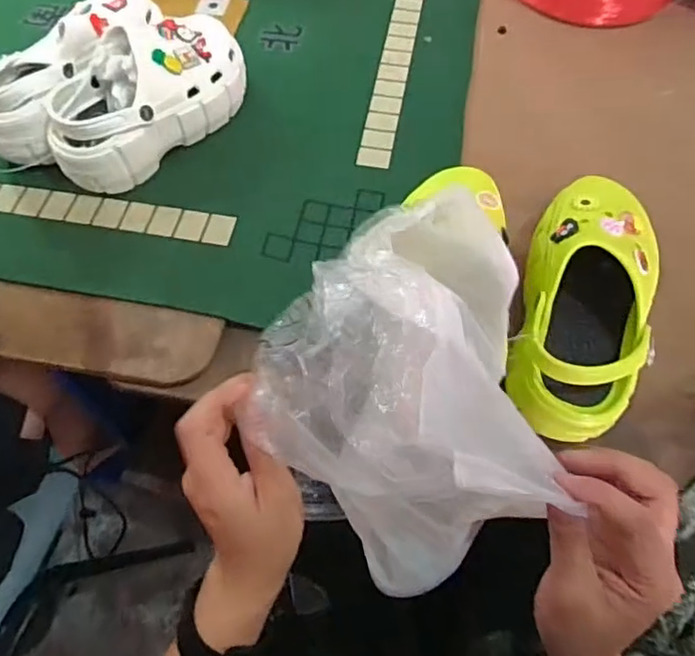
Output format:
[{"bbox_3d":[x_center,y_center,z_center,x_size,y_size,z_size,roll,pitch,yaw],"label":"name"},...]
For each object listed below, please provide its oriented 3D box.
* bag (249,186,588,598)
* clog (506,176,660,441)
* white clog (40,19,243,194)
[{"bbox_3d":[0.033,0.023,0.353,0.156,0.123,0.231,4,61,1],"label":"bag"},{"bbox_3d":[0.219,-0.028,0.520,0.112,0.081,0.241,16,62,8],"label":"clog"},{"bbox_3d":[-0.225,-0.266,0.656,0.105,0.110,0.246,40,67,19],"label":"white clog"}]

